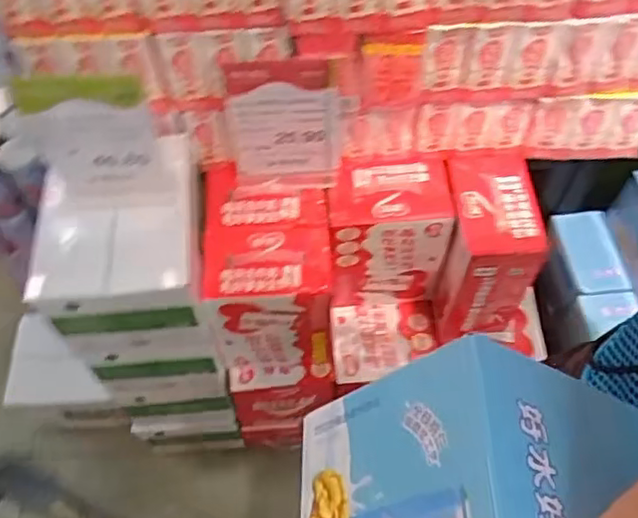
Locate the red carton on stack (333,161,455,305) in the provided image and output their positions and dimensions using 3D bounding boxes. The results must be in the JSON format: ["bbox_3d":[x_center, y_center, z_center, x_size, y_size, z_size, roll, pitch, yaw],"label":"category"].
[{"bbox_3d":[0.110,-0.038,1.085,0.181,0.261,0.116,-2,59,-1],"label":"red carton on stack"}]

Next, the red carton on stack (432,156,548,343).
[{"bbox_3d":[0.267,-0.014,1.069,0.127,0.266,0.184,-3,59,-1],"label":"red carton on stack"}]

